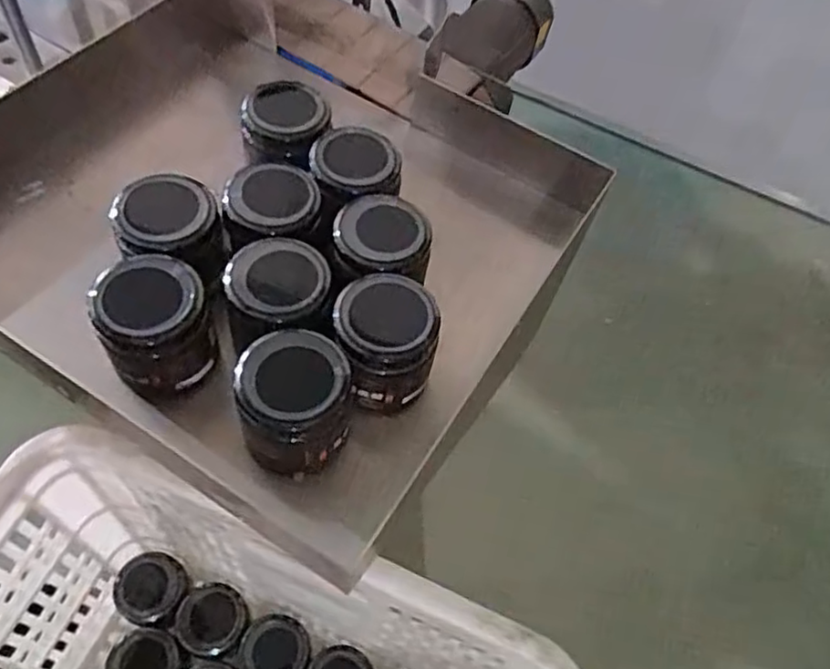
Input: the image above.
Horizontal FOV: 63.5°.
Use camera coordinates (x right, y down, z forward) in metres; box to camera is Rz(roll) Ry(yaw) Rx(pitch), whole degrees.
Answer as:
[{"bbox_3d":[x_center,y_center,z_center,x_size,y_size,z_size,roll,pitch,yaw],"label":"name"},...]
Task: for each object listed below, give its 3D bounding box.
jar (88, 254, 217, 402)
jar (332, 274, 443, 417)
[{"bbox_3d":[-0.162,-0.004,0.425,0.062,0.076,0.062,3,58,-5],"label":"jar"},{"bbox_3d":[-0.019,0.008,0.442,0.065,0.067,0.063,6,58,-3],"label":"jar"}]

